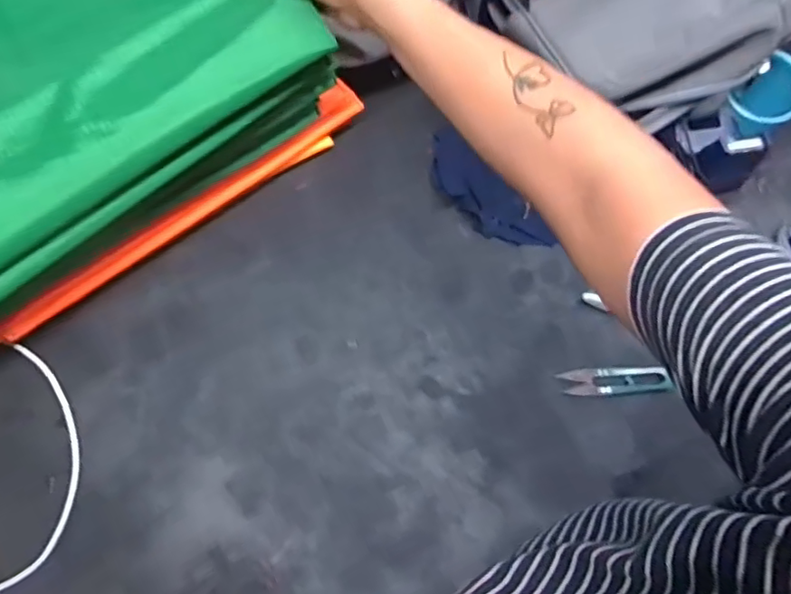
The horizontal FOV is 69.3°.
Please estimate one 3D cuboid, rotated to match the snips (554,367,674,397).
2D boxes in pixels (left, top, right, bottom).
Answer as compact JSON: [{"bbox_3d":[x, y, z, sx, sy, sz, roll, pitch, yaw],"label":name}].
[{"bbox_3d":[0.195,0.076,0.513,0.091,0.005,0.025,-3,70,16],"label":"snips"}]

